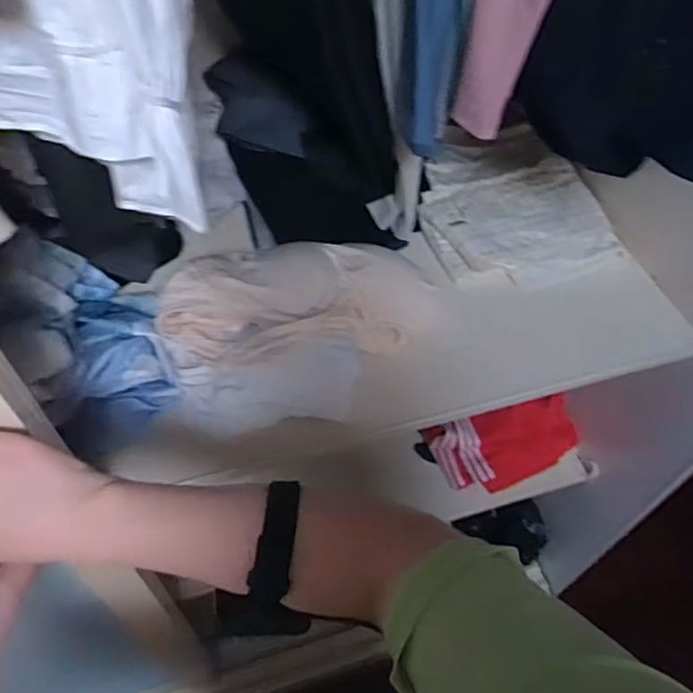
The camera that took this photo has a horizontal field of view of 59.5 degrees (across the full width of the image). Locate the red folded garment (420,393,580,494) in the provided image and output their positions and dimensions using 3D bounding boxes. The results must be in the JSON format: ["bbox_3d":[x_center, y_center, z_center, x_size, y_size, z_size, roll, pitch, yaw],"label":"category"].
[{"bbox_3d":[0.296,0.179,1.114,0.263,0.048,0.135,-15,96,-10],"label":"red folded garment"}]

